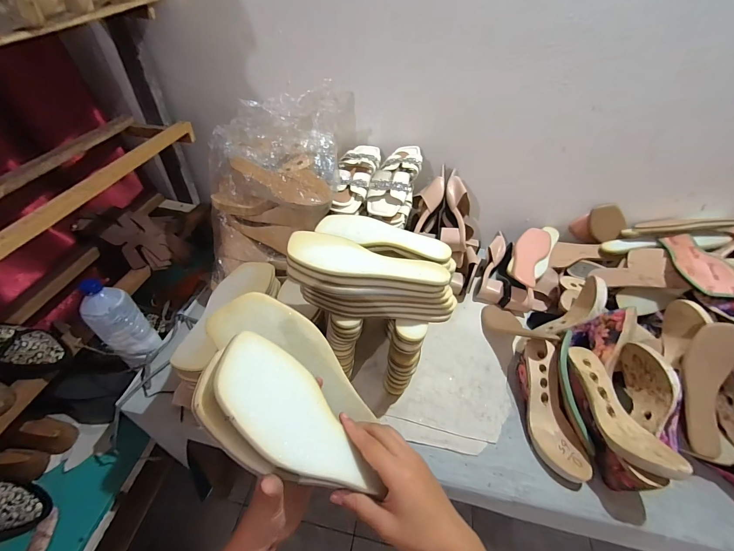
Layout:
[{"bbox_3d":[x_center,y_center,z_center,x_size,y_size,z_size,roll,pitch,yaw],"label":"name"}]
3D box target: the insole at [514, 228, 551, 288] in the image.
[{"bbox_3d":[0.436,-0.058,0.843,0.078,0.020,0.229,27,49,21],"label":"insole"}]

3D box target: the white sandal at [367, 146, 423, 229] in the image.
[{"bbox_3d":[0.070,-0.236,0.766,0.109,0.076,0.249,13,61,9],"label":"white sandal"}]

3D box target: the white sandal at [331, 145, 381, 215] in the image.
[{"bbox_3d":[-0.019,-0.247,0.787,0.103,0.065,0.237,6,45,2],"label":"white sandal"}]

